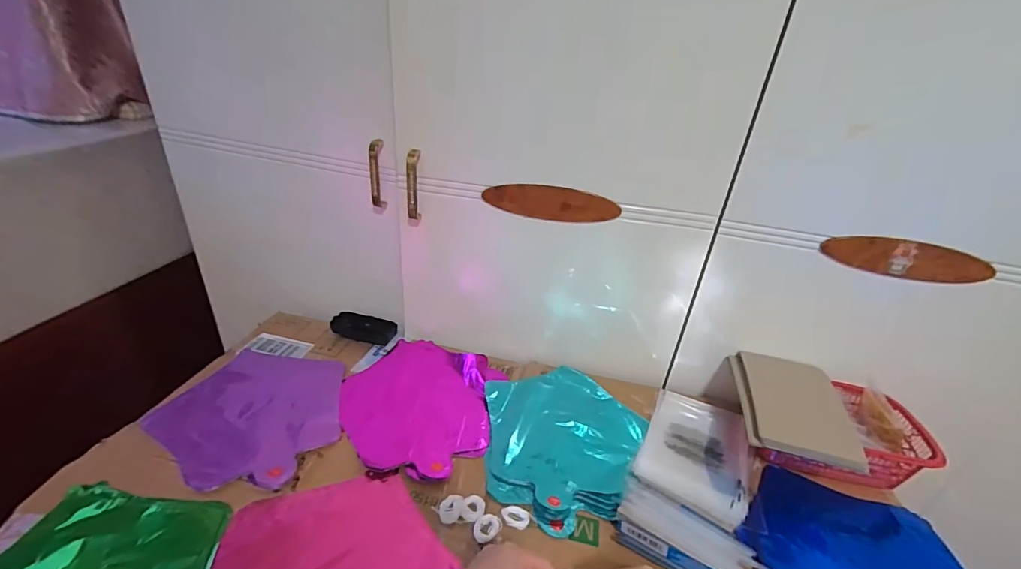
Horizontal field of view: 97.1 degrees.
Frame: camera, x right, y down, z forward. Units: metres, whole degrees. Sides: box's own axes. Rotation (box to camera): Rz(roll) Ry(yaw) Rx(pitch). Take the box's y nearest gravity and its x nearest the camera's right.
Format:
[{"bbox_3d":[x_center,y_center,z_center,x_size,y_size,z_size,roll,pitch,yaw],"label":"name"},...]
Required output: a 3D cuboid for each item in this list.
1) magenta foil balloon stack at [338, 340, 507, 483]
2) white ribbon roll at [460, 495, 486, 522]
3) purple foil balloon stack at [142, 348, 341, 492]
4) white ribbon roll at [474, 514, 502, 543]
[{"bbox_3d":[-0.131,0.160,0.648,0.218,0.021,0.237,10,30,8],"label":"magenta foil balloon stack"},{"bbox_3d":[-0.042,0.254,0.509,0.026,0.009,0.029,8,30,4],"label":"white ribbon roll"},{"bbox_3d":[-0.339,0.168,0.610,0.230,0.008,0.230,14,31,15],"label":"purple foil balloon stack"},{"bbox_3d":[-0.025,0.264,0.486,0.028,0.006,0.035,9,30,7],"label":"white ribbon roll"}]

